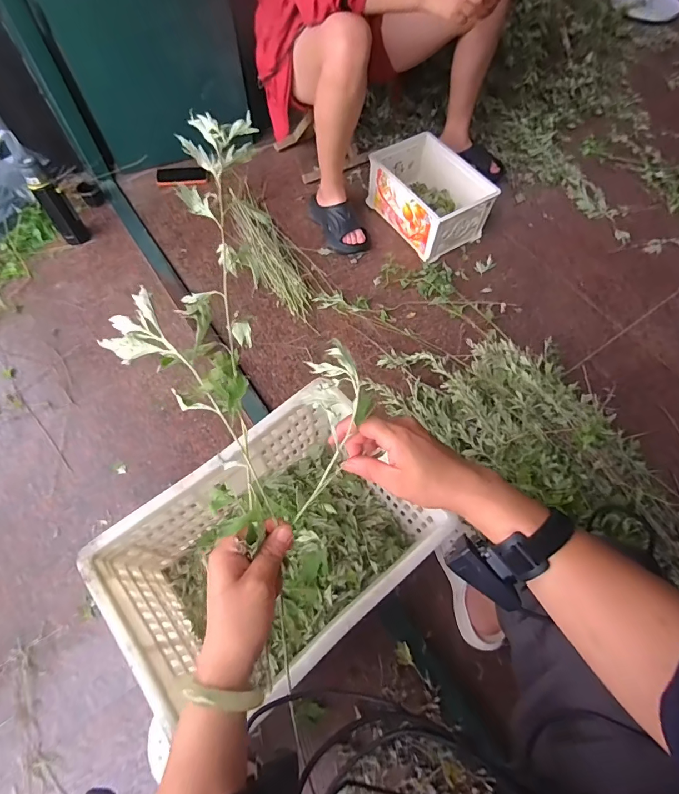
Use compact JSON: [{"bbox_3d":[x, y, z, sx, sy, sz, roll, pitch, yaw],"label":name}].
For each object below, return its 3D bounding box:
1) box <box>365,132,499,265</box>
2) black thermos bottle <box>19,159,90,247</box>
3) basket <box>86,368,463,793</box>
[{"bbox_3d":[0.265,-0.617,1.239,0.230,0.166,0.338,-30,67,-15],"label":"box"},{"bbox_3d":[-0.793,-0.536,1.137,0.077,0.253,0.069,-39,70,-19],"label":"black thermos bottle"},{"bbox_3d":[-0.111,0.247,0.676,0.410,0.269,0.289,-38,68,-14],"label":"basket"}]

